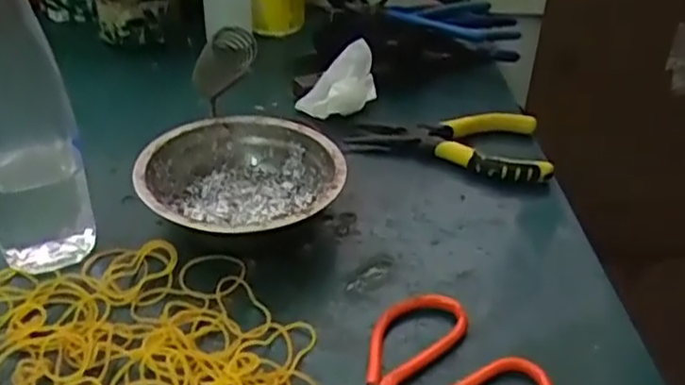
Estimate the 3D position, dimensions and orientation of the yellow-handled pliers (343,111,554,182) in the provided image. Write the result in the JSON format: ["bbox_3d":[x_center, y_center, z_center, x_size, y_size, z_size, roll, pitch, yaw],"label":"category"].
[{"bbox_3d":[0.076,-0.036,0.486,0.138,0.030,0.059,5,35,0],"label":"yellow-handled pliers"}]

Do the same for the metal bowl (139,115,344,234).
[{"bbox_3d":[-0.064,-0.001,0.426,0.124,0.043,0.124,3,35,-2],"label":"metal bowl"}]

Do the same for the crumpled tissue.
[{"bbox_3d":[-0.003,-0.092,0.534,0.060,0.048,0.048,7,35,3],"label":"crumpled tissue"}]

